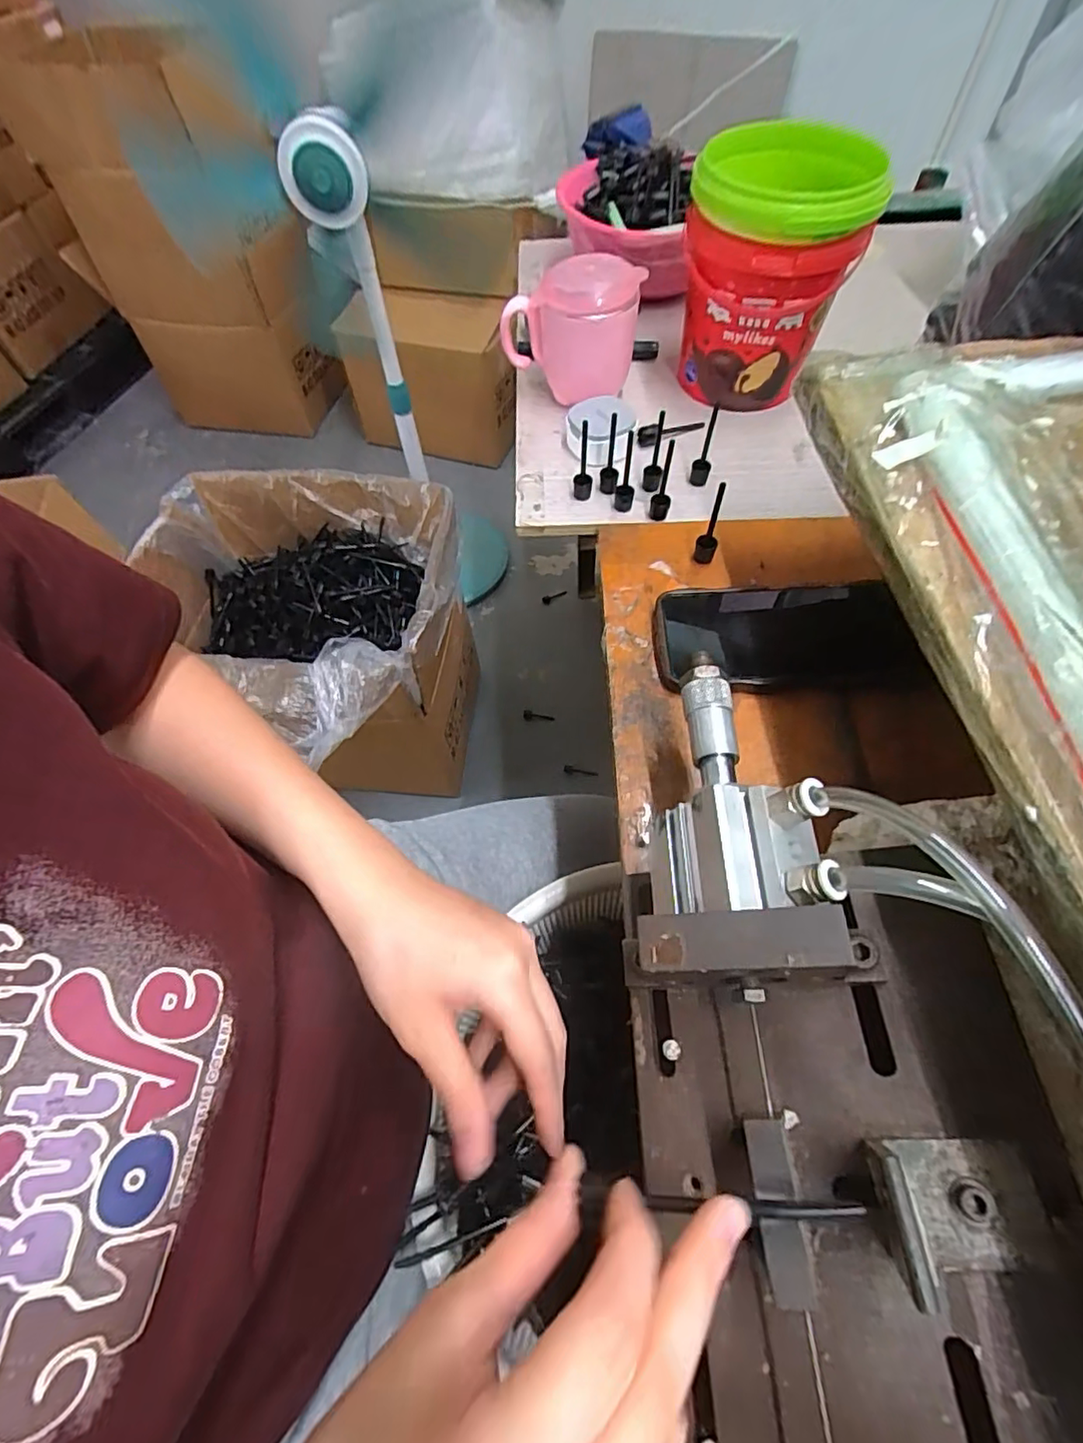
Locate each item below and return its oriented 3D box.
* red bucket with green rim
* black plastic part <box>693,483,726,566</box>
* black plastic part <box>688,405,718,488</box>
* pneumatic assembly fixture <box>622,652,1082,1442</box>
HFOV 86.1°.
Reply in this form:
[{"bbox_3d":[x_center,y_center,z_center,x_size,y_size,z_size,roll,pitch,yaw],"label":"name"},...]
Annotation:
[{"bbox_3d":[0.182,-0.363,0.478,0.123,0.155,0.140,14,62,10],"label":"red bucket with green rim"},{"bbox_3d":[0.117,-0.135,0.400,0.014,0.068,0.011,14,62,10],"label":"black plastic part"},{"bbox_3d":[0.127,-0.211,0.448,0.014,0.059,0.011,14,62,10],"label":"black plastic part"},{"bbox_3d":[0.116,0.171,0.199,0.151,0.109,0.435,-2,60,1],"label":"pneumatic assembly fixture"}]

